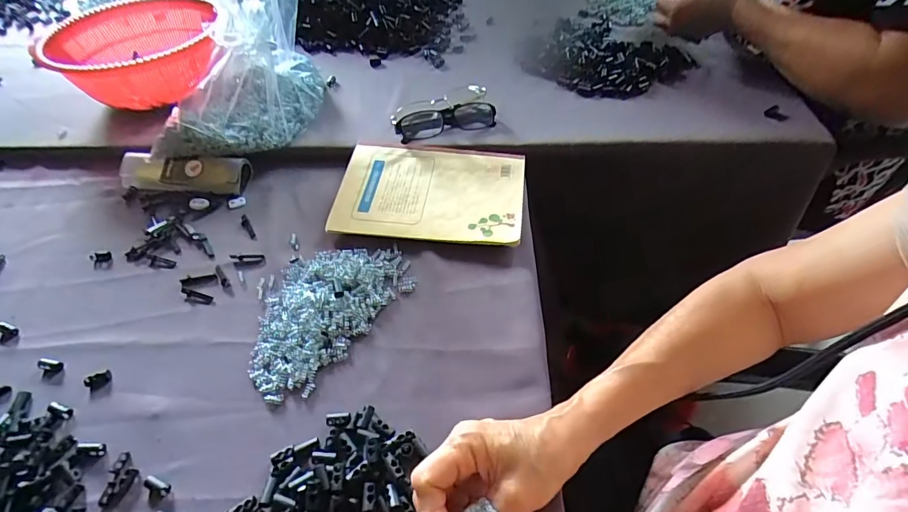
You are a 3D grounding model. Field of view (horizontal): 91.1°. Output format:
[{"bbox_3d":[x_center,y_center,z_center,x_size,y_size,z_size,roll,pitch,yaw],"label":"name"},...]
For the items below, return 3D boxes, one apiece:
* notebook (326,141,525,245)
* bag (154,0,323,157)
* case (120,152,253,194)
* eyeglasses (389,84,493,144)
[{"bbox_3d":[-0.024,-0.077,0.499,0.199,0.013,0.143,6,53,6],"label":"notebook"},{"bbox_3d":[-0.267,-0.230,0.534,0.168,0.187,0.166,-5,51,0],"label":"bag"},{"bbox_3d":[-0.327,-0.101,0.538,0.160,0.027,0.040,5,51,8],"label":"case"},{"bbox_3d":[-0.014,-0.180,0.565,0.125,0.025,0.067,-21,52,-13],"label":"eyeglasses"}]

